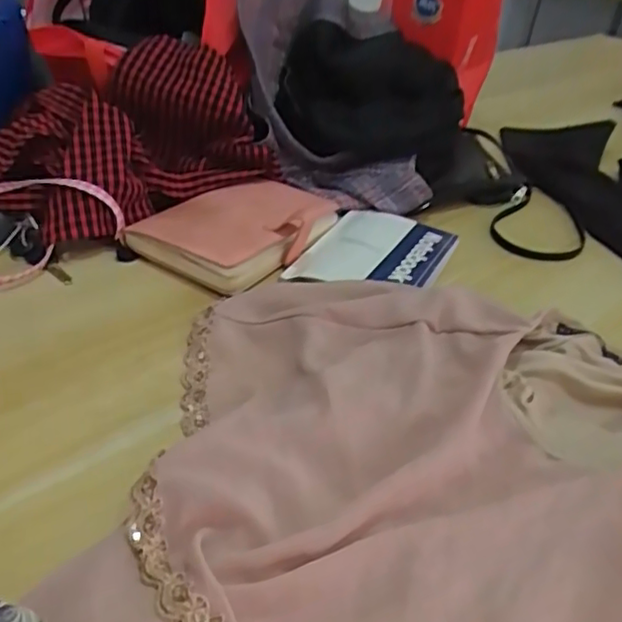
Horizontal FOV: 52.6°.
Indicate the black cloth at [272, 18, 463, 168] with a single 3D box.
[{"bbox_3d":[0.072,-0.261,0.807,0.226,0.157,0.106,3,34,-4],"label":"black cloth"}]

